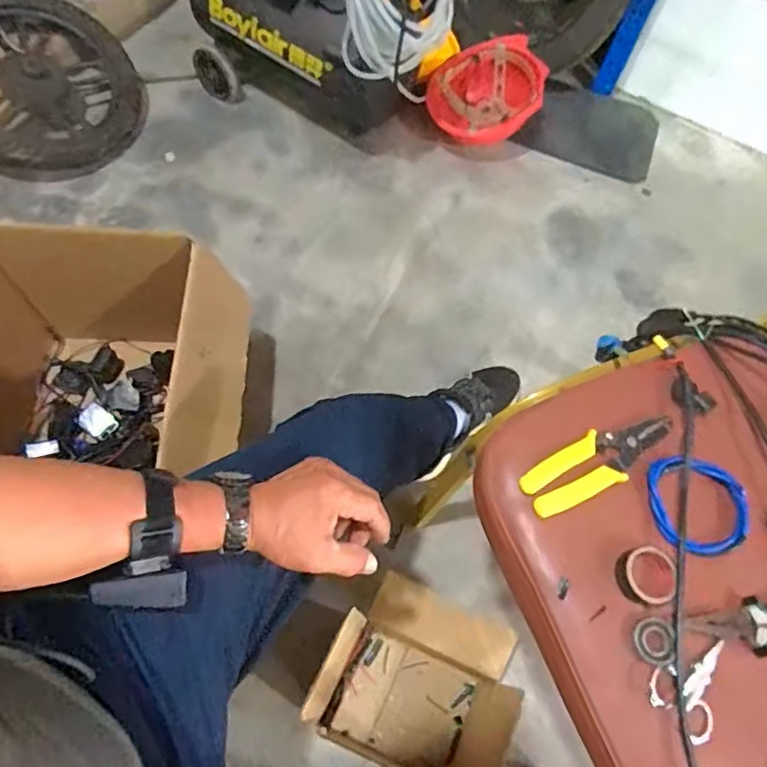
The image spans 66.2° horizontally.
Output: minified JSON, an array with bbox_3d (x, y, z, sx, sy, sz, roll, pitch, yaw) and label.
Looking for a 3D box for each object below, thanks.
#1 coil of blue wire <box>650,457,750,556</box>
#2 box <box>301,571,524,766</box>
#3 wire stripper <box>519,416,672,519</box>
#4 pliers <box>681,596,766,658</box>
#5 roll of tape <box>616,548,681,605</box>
[{"bbox_3d":[0.281,0.106,0.522,0.086,0.014,0.087,2,65,-4],"label":"coil of blue wire"},{"bbox_3d":[0.046,0.403,0.791,0.240,0.162,0.216,23,66,9],"label":"box"},{"bbox_3d":[0.198,0.070,0.535,0.156,0.007,0.048,-24,69,-15],"label":"wire stripper"},{"bbox_3d":[0.316,0.199,0.484,0.141,0.015,0.047,5,65,-2],"label":"pliers"},{"bbox_3d":[0.218,0.159,0.486,0.044,0.016,0.045,2,65,-4],"label":"roll of tape"}]

